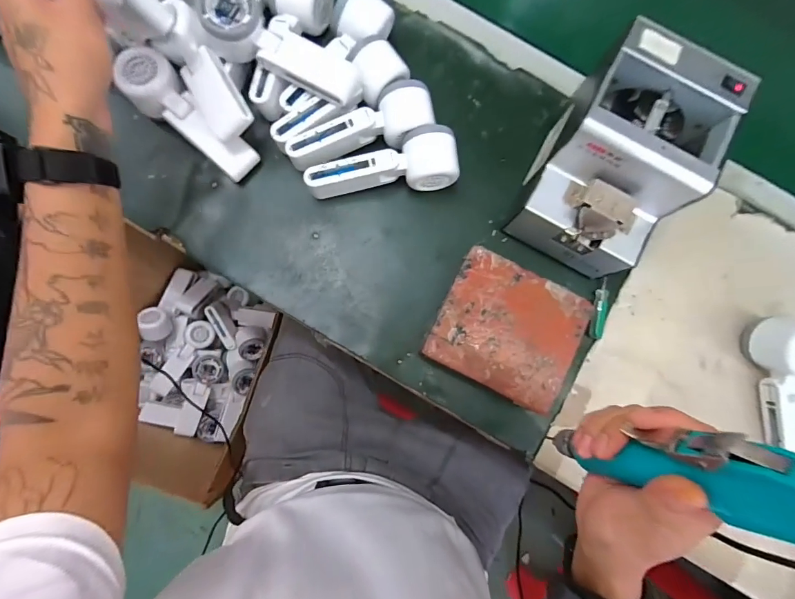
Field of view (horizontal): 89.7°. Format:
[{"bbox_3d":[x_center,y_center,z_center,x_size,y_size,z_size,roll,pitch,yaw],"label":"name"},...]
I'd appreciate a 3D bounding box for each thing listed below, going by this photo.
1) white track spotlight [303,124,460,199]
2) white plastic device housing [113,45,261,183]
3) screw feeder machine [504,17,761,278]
[{"bbox_3d":[-0.017,-0.149,0.450,0.169,0.047,0.063,-8,86,-3],"label":"white track spotlight"},{"bbox_3d":[-0.231,-0.200,0.442,0.162,0.052,0.056,45,85,1],"label":"white plastic device housing"},{"bbox_3d":[0.218,-0.133,0.408,0.120,0.142,0.173,28,85,0],"label":"screw feeder machine"}]

